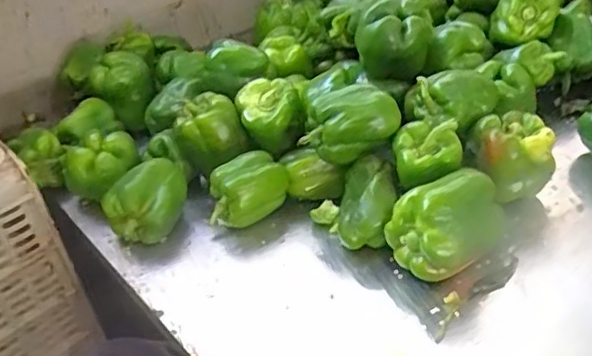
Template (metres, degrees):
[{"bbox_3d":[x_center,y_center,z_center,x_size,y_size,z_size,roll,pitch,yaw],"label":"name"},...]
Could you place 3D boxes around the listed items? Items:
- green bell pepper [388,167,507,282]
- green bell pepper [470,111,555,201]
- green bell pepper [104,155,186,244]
[{"bbox_3d":[0.168,0.050,0.649,0.122,0.091,0.069,-22,38,-19],"label":"green bell pepper"},{"bbox_3d":[0.256,-0.020,0.725,0.087,0.091,0.078,-11,37,-3],"label":"green bell pepper"},{"bbox_3d":[-0.183,0.031,0.753,0.083,0.082,0.088,4,38,16],"label":"green bell pepper"}]

